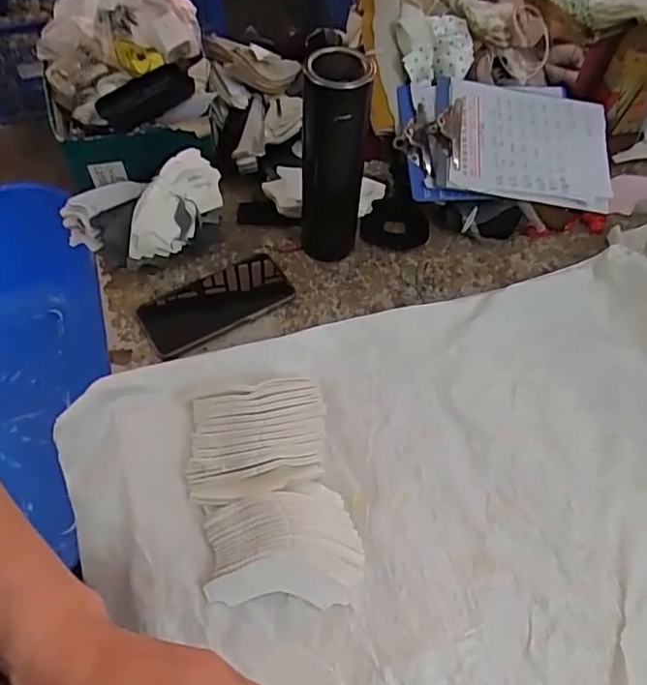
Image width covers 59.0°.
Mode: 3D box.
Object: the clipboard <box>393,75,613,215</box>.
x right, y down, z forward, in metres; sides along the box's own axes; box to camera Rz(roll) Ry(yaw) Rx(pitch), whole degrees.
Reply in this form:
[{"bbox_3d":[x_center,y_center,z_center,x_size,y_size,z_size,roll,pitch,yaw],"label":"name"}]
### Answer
[{"bbox_3d":[0.224,-0.251,0.707,0.261,0.029,0.170,3,72,-8],"label":"clipboard"}]

